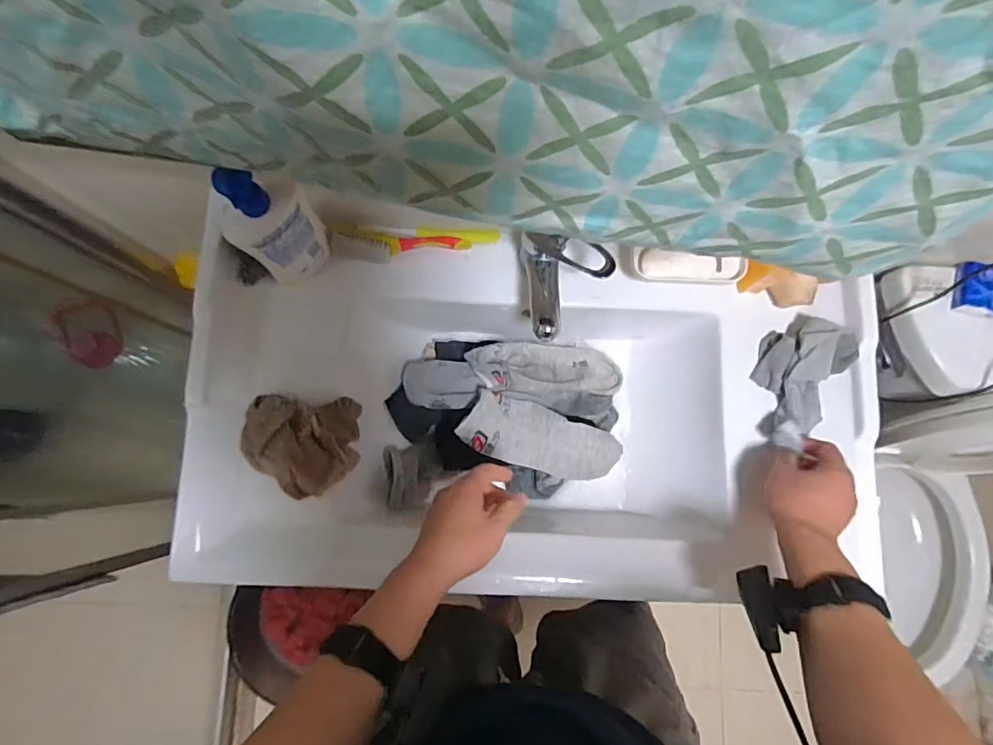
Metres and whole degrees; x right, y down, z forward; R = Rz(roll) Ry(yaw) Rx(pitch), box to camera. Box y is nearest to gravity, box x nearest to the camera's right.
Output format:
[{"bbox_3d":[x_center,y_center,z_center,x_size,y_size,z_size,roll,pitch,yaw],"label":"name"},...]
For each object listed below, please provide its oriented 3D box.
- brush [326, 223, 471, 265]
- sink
[{"bbox_3d":[-0.123,-0.159,0.653,0.173,0.033,0.034,4,80,-1],"label":"brush"},{"bbox_3d":[0.038,0.078,0.682,0.813,0.169,0.394,3,80,-1],"label":"sink"}]

